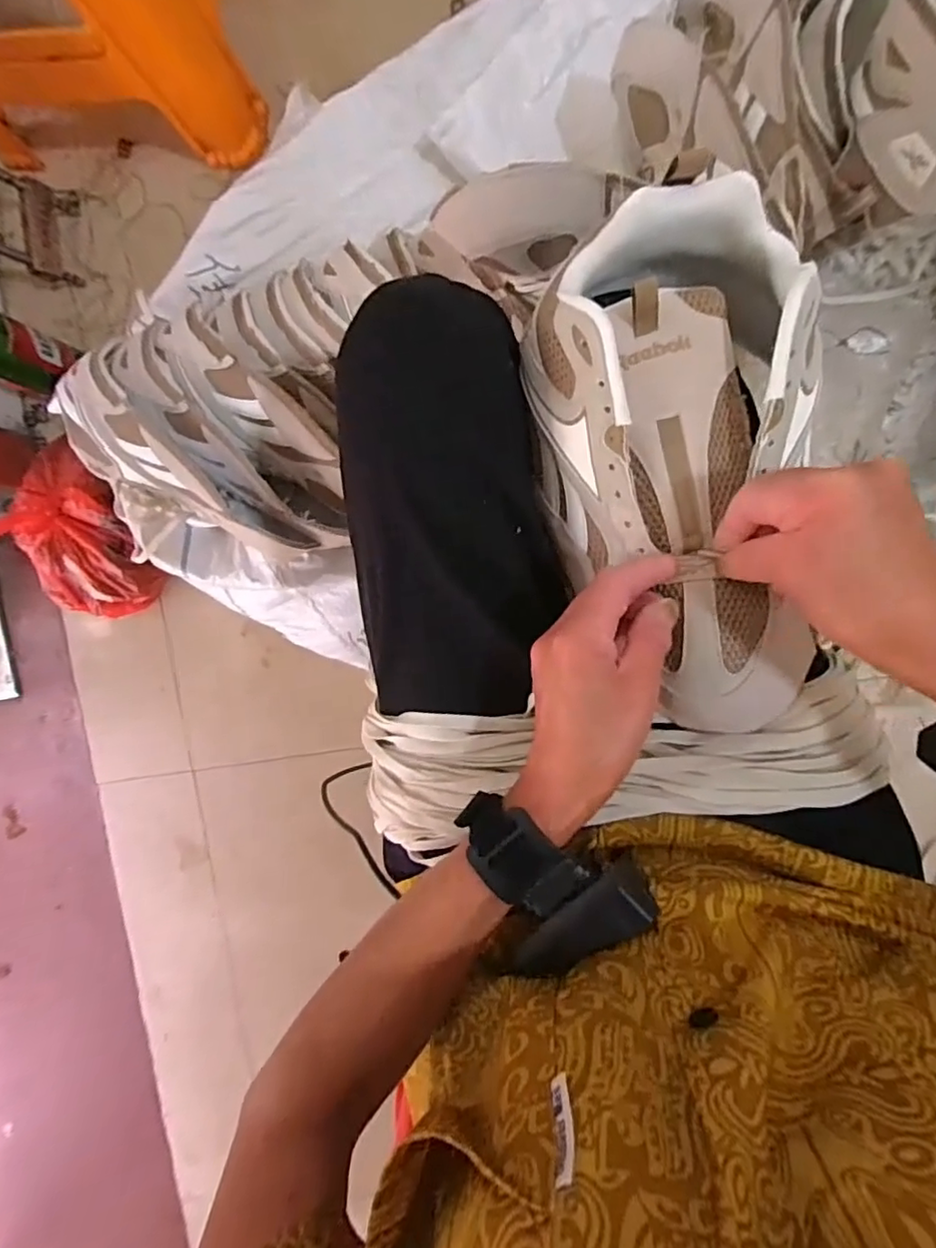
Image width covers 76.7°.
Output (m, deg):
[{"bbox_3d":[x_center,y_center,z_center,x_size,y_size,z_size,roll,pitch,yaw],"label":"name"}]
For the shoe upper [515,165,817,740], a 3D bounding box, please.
[{"bbox_3d":[0.108,-0.076,0.304,0.131,0.089,0.257,-9,94,10],"label":"shoe upper"}]

